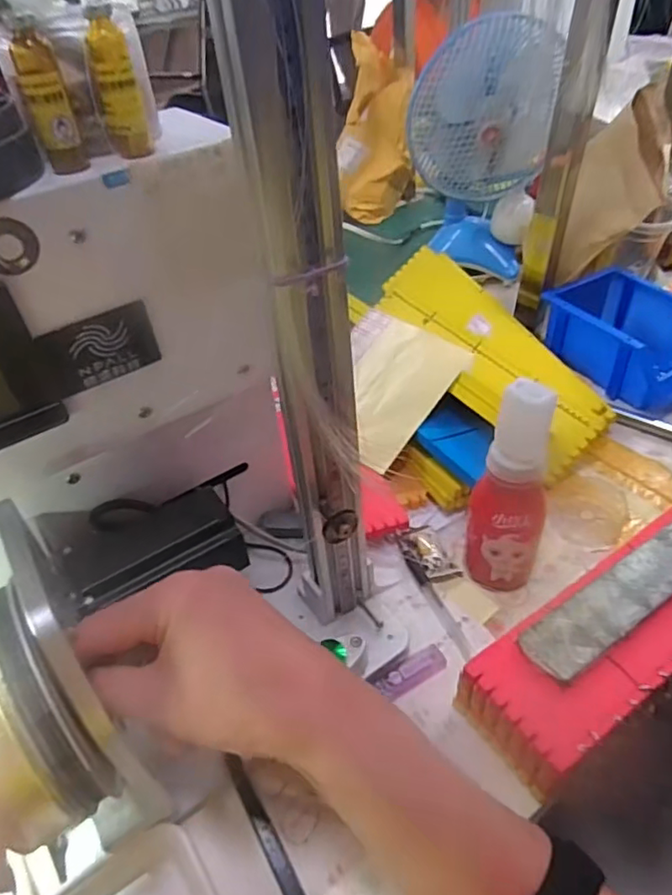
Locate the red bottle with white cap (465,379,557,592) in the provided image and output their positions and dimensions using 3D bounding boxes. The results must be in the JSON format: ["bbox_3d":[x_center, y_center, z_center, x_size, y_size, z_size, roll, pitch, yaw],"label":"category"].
[{"bbox_3d":[0.131,0.039,0.450,0.055,0.183,0.043,12,46,18],"label":"red bottle with white cap"}]

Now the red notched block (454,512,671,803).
[{"bbox_3d":[0.250,0.113,0.451,0.353,0.073,0.084,-28,48,-22],"label":"red notched block"}]

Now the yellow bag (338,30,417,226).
[{"bbox_3d":[0.066,-0.583,1.121,0.149,0.244,0.220,-2,43,4],"label":"yellow bag"}]

